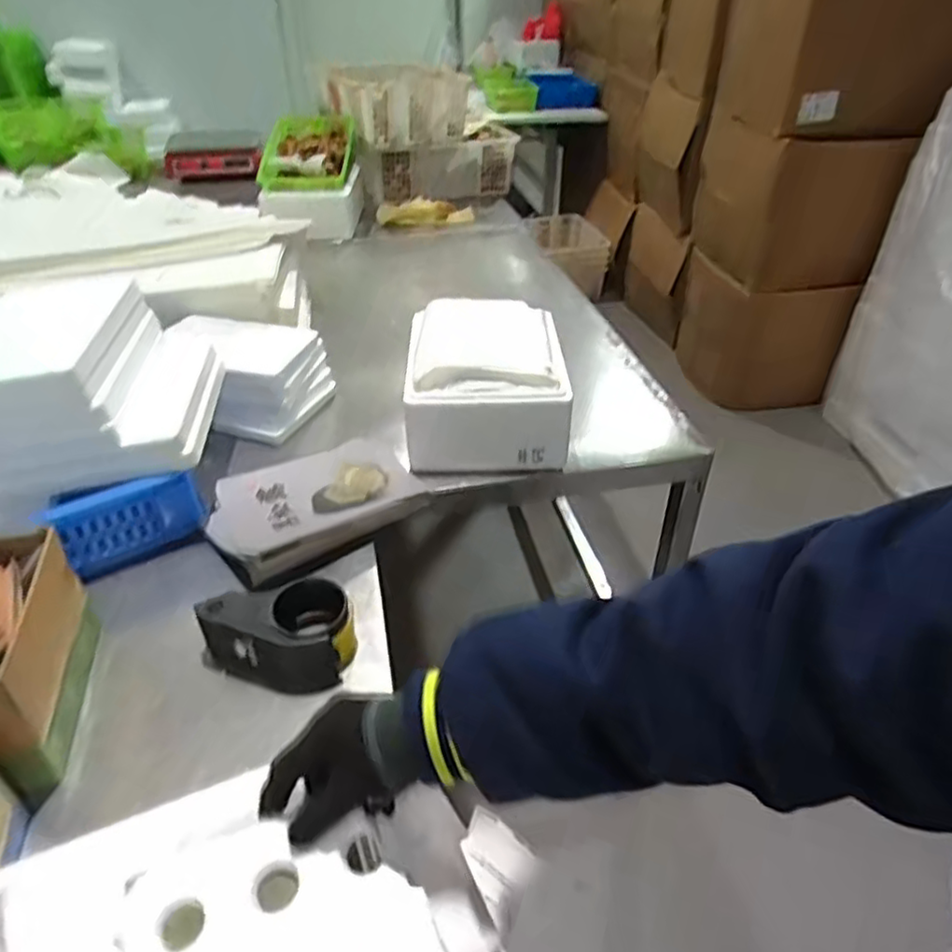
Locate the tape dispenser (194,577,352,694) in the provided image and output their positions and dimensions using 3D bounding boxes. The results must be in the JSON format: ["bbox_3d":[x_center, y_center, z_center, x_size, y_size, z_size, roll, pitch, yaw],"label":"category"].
[{"bbox_3d":[-0.206,0.169,0.705,0.156,0.065,0.095,-7,39,-9],"label":"tape dispenser"}]

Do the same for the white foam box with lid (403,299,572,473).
[{"bbox_3d":[0.013,-0.124,1.013,0.219,0.174,0.222,-1,38,-1],"label":"white foam box with lid"}]

